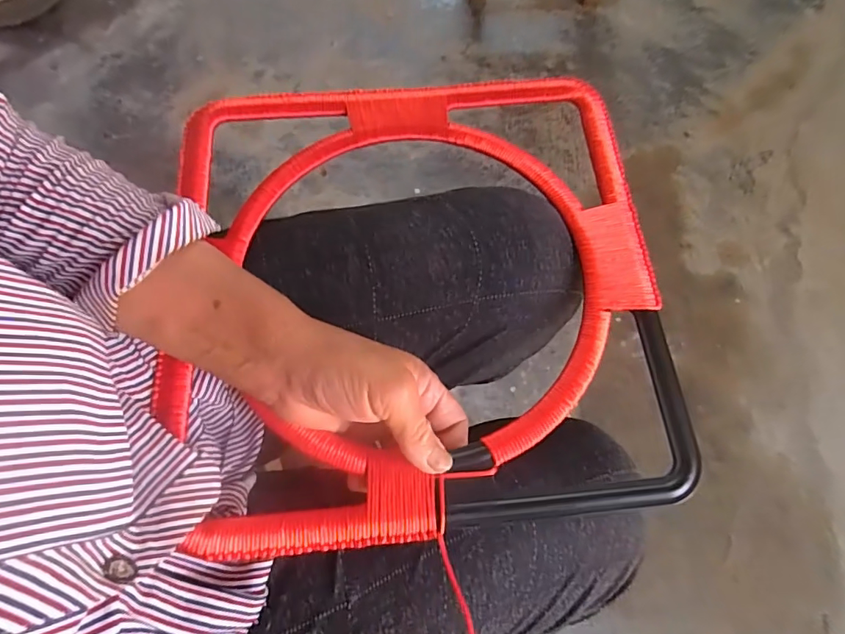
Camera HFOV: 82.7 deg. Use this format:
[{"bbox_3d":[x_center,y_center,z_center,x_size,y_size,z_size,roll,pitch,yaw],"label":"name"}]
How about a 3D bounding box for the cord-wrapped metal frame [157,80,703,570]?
[{"bbox_3d":[-0.005,-0.028,0.335,0.331,0.020,0.332,-5,68,-3],"label":"cord-wrapped metal frame"}]

